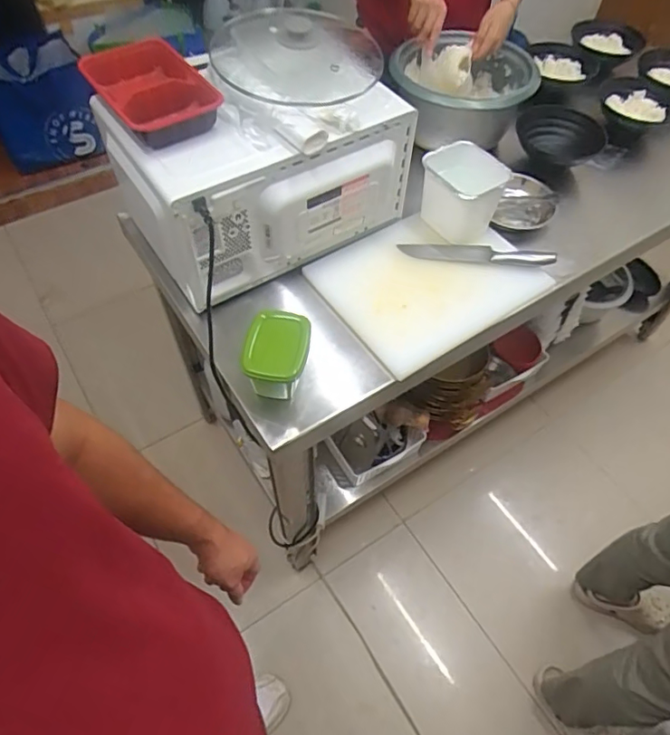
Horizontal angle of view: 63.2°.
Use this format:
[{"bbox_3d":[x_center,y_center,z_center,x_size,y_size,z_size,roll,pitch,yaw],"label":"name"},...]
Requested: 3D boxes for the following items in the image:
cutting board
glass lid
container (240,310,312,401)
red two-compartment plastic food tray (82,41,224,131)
[{"bbox_3d":[0.163,-0.159,0.963,0.342,0.030,0.269,-29,61,-21],"label":"cutting board"},{"bbox_3d":[-0.061,-0.513,0.880,0.258,0.062,0.305,15,56,7],"label":"glass lid"},{"bbox_3d":[-0.087,-0.015,0.815,0.087,0.094,0.106,9,55,4],"label":"container"},{"bbox_3d":[-0.283,-0.429,0.832,0.153,0.042,0.236,-27,60,-20],"label":"red two-compartment plastic food tray"}]

